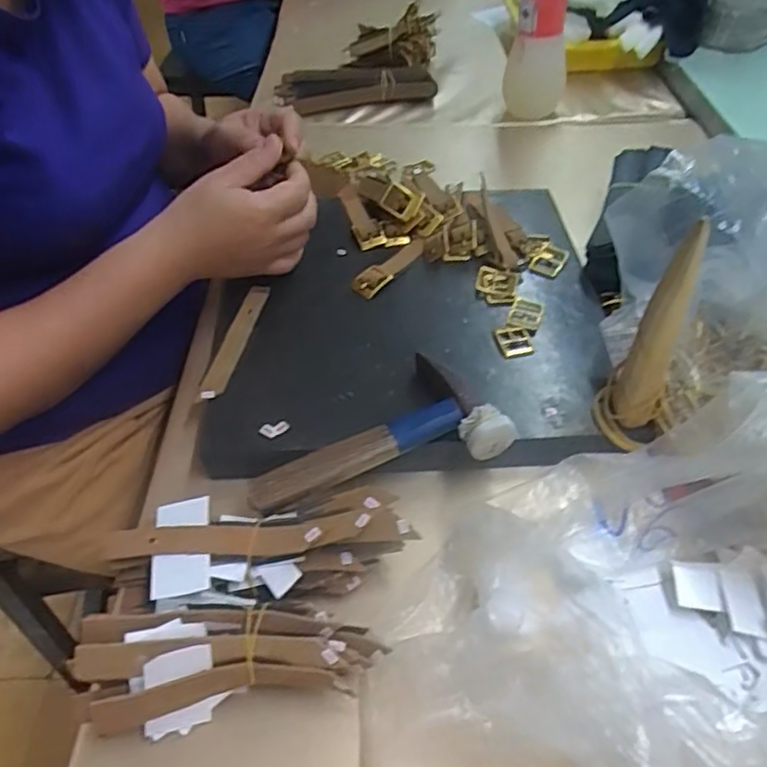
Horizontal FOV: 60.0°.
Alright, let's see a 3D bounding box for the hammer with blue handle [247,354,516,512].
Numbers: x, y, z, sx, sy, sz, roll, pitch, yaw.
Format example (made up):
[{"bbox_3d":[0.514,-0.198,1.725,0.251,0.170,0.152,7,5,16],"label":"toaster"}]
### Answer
[{"bbox_3d":[-0.008,0.026,0.425,0.162,0.028,0.077,-13,49,-9],"label":"hammer with blue handle"}]

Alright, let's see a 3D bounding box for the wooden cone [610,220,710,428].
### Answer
[{"bbox_3d":[0.163,-0.027,0.393,0.027,0.148,0.029,8,49,9],"label":"wooden cone"}]

